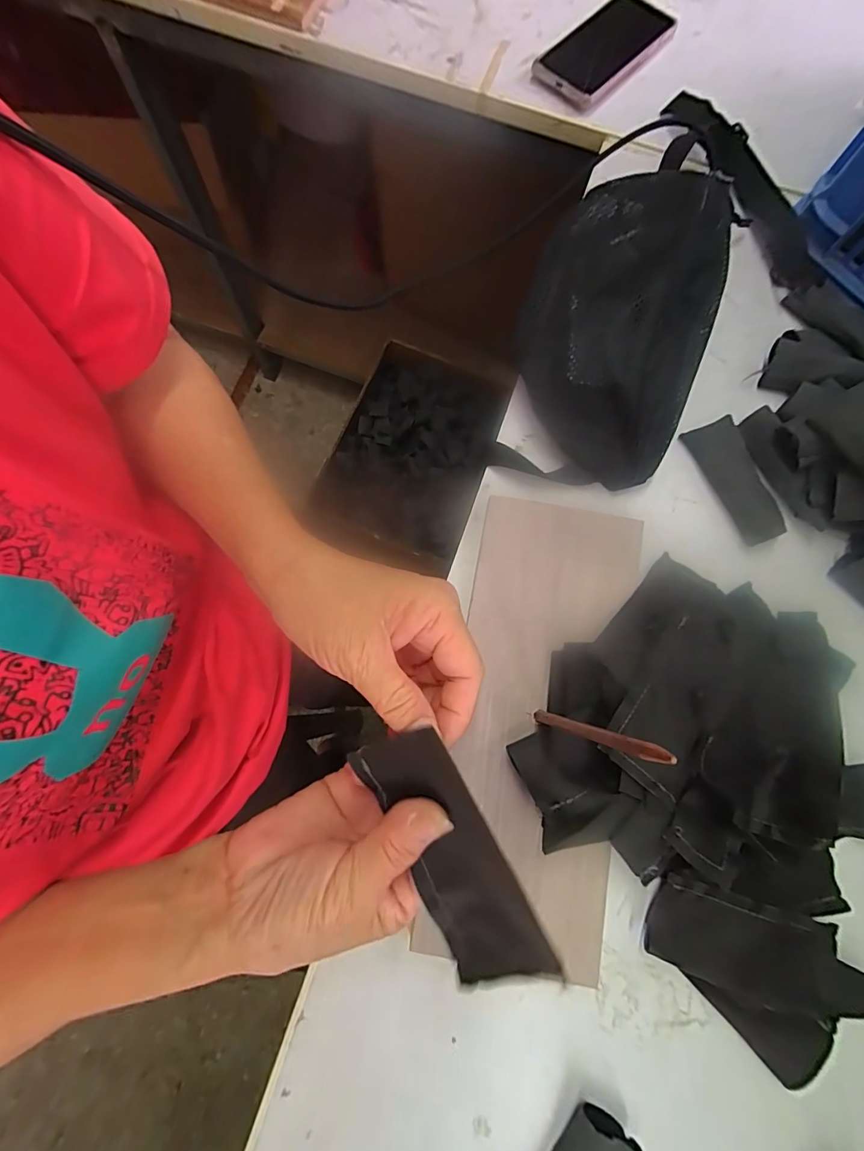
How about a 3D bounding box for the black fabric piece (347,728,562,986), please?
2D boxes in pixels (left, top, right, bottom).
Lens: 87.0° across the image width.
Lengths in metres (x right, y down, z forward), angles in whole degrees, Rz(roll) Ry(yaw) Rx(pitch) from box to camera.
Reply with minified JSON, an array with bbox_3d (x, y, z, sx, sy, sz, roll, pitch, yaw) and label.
[{"bbox_3d":[0.009,0.123,0.196,0.054,0.004,0.114,-28,88,32],"label":"black fabric piece"}]

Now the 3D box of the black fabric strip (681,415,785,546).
[{"bbox_3d":[0.249,-0.078,0.370,0.040,0.010,0.104,-22,78,-5],"label":"black fabric strip"}]

